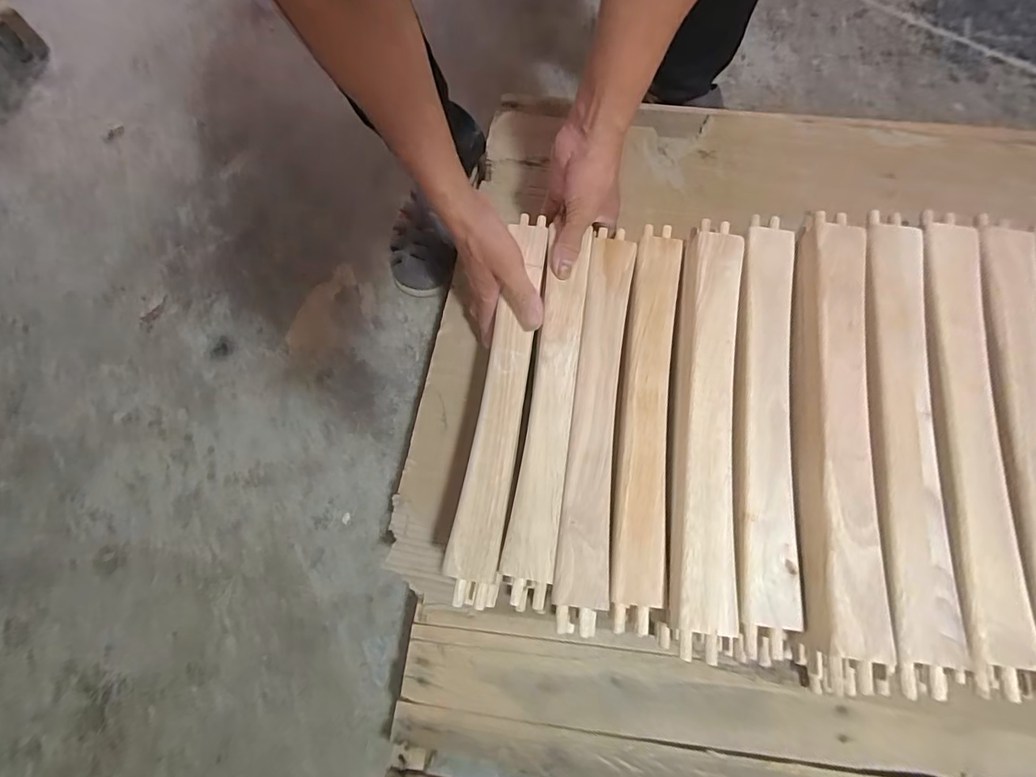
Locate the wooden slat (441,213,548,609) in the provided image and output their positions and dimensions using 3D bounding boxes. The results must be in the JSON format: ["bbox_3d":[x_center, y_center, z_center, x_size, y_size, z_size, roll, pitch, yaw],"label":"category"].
[{"bbox_3d":[-0.013,-0.001,0.489,0.045,0.013,0.395,8,71,5],"label":"wooden slat"}]

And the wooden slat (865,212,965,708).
[{"bbox_3d":[0.318,0.025,0.406,0.049,0.017,0.396,9,71,5],"label":"wooden slat"}]

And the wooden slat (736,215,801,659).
[{"bbox_3d":[0.223,0.018,0.443,0.050,0.017,0.391,9,71,5],"label":"wooden slat"}]

